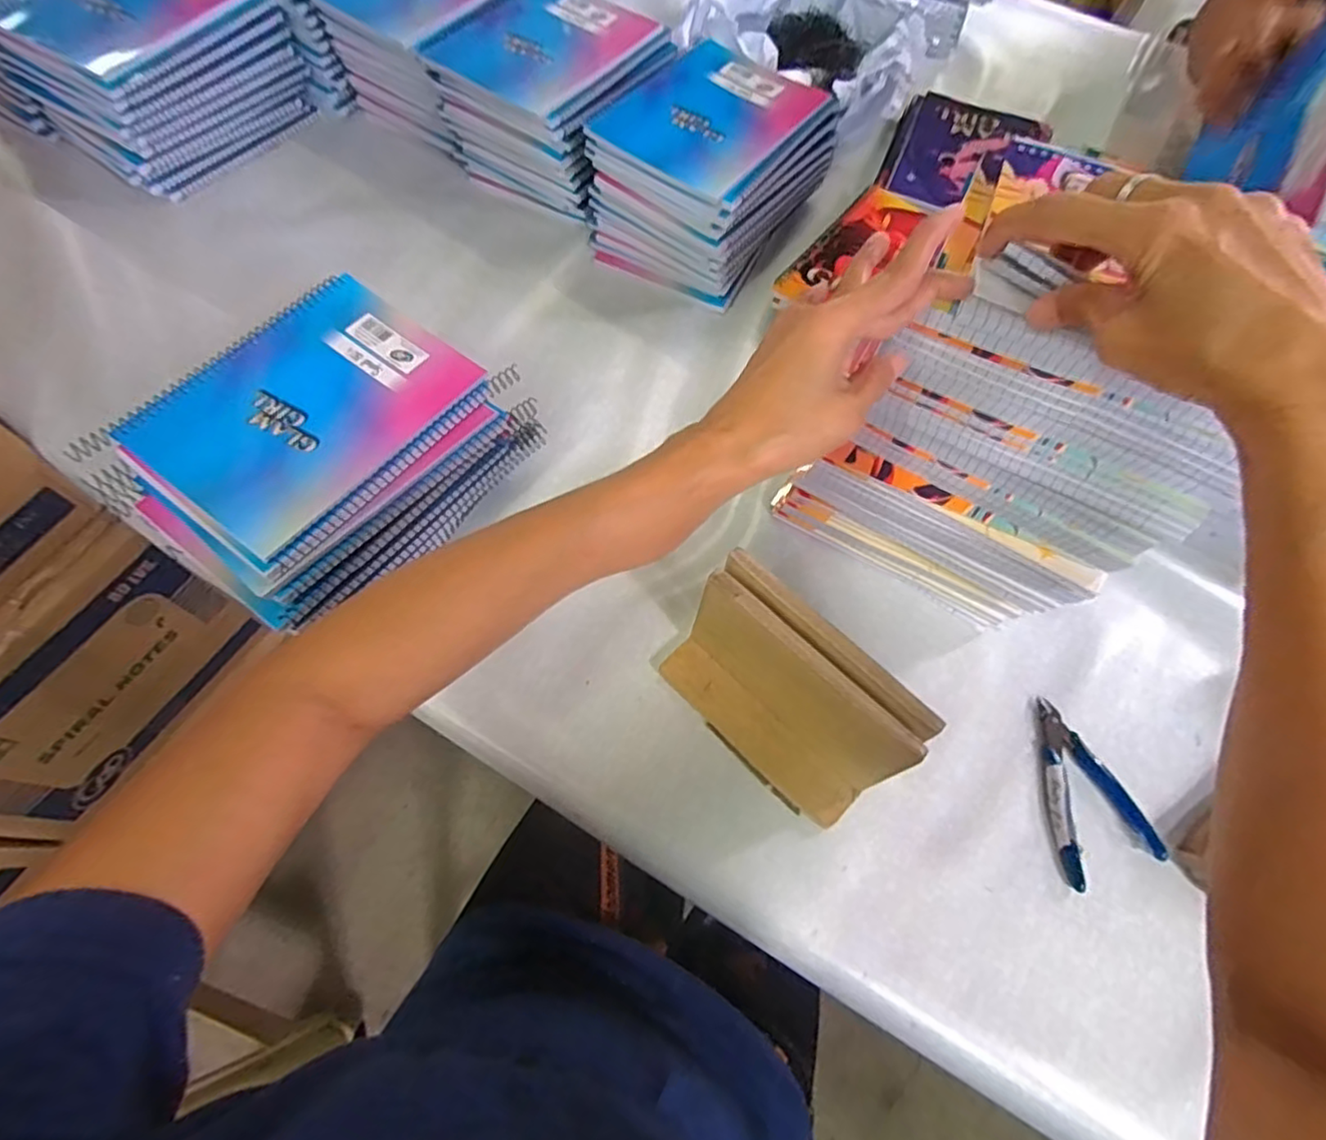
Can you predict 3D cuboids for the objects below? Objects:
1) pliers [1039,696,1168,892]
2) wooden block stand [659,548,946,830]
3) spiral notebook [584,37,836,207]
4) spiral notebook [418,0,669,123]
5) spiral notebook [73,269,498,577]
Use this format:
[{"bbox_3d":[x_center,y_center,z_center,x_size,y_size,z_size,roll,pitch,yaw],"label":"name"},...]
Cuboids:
[{"bbox_3d":[0.292,0.150,0.450,0.075,0.012,0.115,-14,66,-9],"label":"pliers"},{"bbox_3d":[0.076,0.082,0.414,0.069,0.113,0.154,-41,73,-19],"label":"wooden block stand"},{"bbox_3d":[0.048,-0.422,0.592,0.160,0.018,0.203,31,66,10],"label":"spiral notebook"},{"bbox_3d":[-0.112,-0.511,0.623,0.157,0.016,0.187,35,67,12],"label":"spiral notebook"},{"bbox_3d":[-0.246,-0.112,0.445,0.152,0.018,0.204,34,68,13],"label":"spiral notebook"}]

